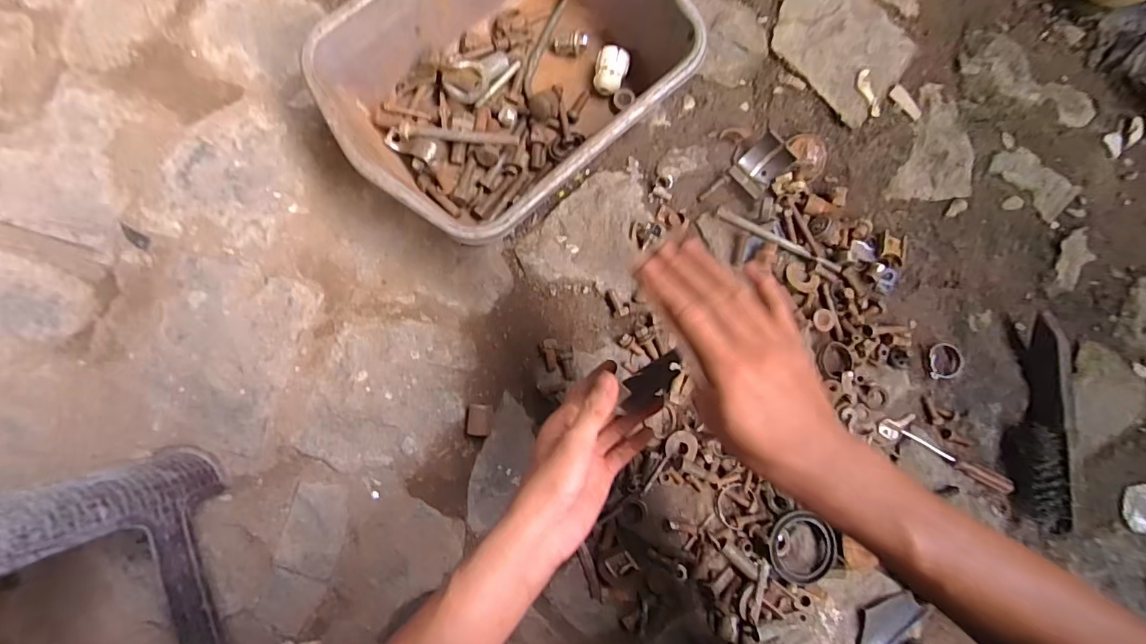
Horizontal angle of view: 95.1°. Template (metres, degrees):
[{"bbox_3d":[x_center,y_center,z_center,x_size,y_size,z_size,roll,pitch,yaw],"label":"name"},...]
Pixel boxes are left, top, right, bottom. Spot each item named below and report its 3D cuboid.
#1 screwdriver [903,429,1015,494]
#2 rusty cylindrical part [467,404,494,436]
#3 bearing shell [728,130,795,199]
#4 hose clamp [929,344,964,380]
[{"bbox_3d":[0.423,0.154,0.576,0.131,0.015,0.014,27,80,0],"label":"screwdriver"},{"bbox_3d":[-0.097,0.102,0.547,0.025,0.019,0.032,7,81,-3],"label":"rusty cylindrical part"},{"bbox_3d":[0.220,-0.182,0.608,0.064,0.029,0.049,-43,87,-9],"label":"bearing shell"},{"bbox_3d":[0.430,0.046,0.602,0.036,0.008,0.043,4,98,14],"label":"hose clamp"}]

